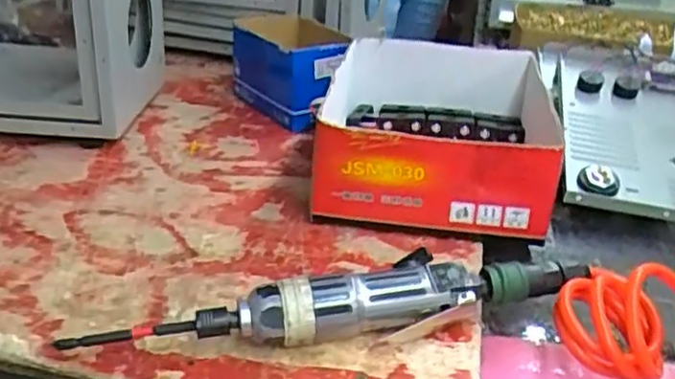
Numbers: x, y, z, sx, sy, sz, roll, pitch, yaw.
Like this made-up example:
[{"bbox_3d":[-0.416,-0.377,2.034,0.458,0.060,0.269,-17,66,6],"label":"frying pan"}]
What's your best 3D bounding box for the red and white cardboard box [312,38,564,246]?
[{"bbox_3d":[0.095,-0.058,0.667,0.214,0.097,0.295,8,29,10],"label":"red and white cardboard box"}]

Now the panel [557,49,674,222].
[{"bbox_3d":[0.328,-0.062,0.720,0.183,0.028,0.273,10,42,9],"label":"panel"}]

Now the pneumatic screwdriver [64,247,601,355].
[{"bbox_3d":[-0.001,0.077,0.448,0.338,0.049,0.048,-3,28,-10],"label":"pneumatic screwdriver"}]

